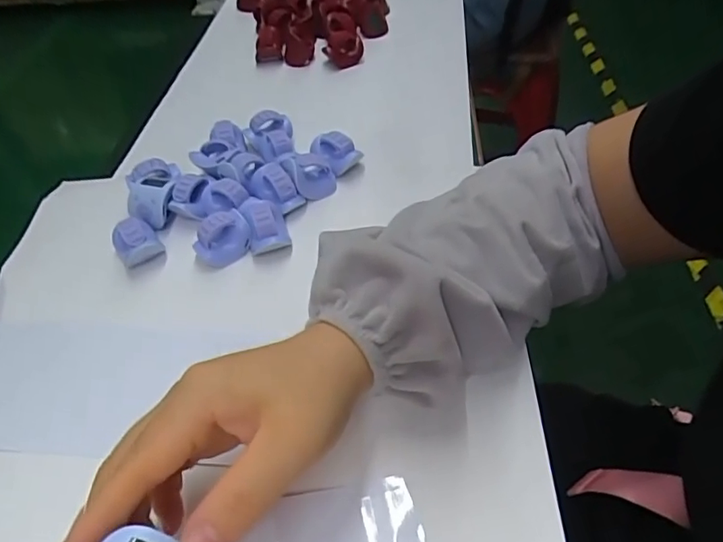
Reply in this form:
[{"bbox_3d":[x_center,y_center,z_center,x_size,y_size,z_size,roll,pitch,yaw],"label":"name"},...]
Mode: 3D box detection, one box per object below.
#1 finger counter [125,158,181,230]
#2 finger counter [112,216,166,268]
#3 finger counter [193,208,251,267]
[{"bbox_3d":[-0.165,-0.062,0.422,0.040,0.028,0.056,-14,48,-6],"label":"finger counter"},{"bbox_3d":[-0.166,-0.024,0.390,0.030,0.026,0.033,-30,52,-19],"label":"finger counter"},{"bbox_3d":[-0.102,-0.026,0.385,0.040,0.029,0.029,-21,49,-12],"label":"finger counter"}]

